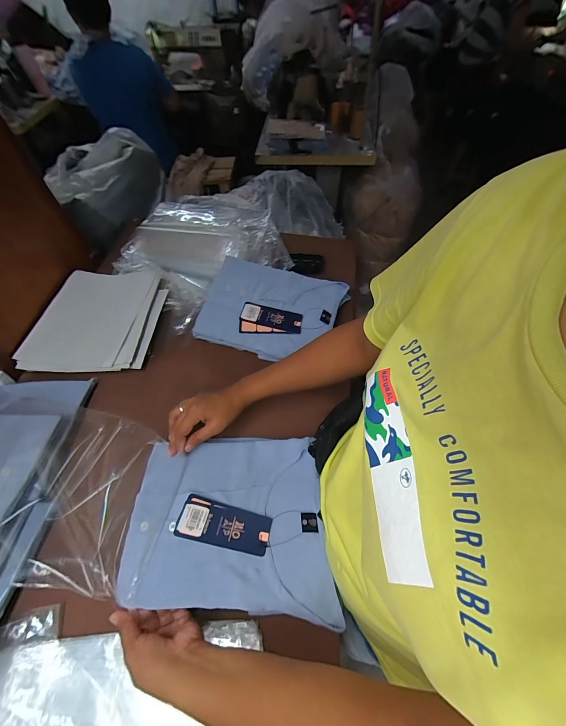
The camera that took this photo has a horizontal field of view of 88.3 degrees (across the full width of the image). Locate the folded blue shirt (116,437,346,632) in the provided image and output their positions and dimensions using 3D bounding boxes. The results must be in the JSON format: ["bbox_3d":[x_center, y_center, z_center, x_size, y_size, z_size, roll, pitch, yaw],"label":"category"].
[{"bbox_3d":[-0.077,0.210,0.400,0.268,0.047,0.225,-4,57,-1],"label":"folded blue shirt"}]

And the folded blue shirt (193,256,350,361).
[{"bbox_3d":[-0.019,-0.120,0.616,0.266,0.056,0.221,14,59,10],"label":"folded blue shirt"}]

